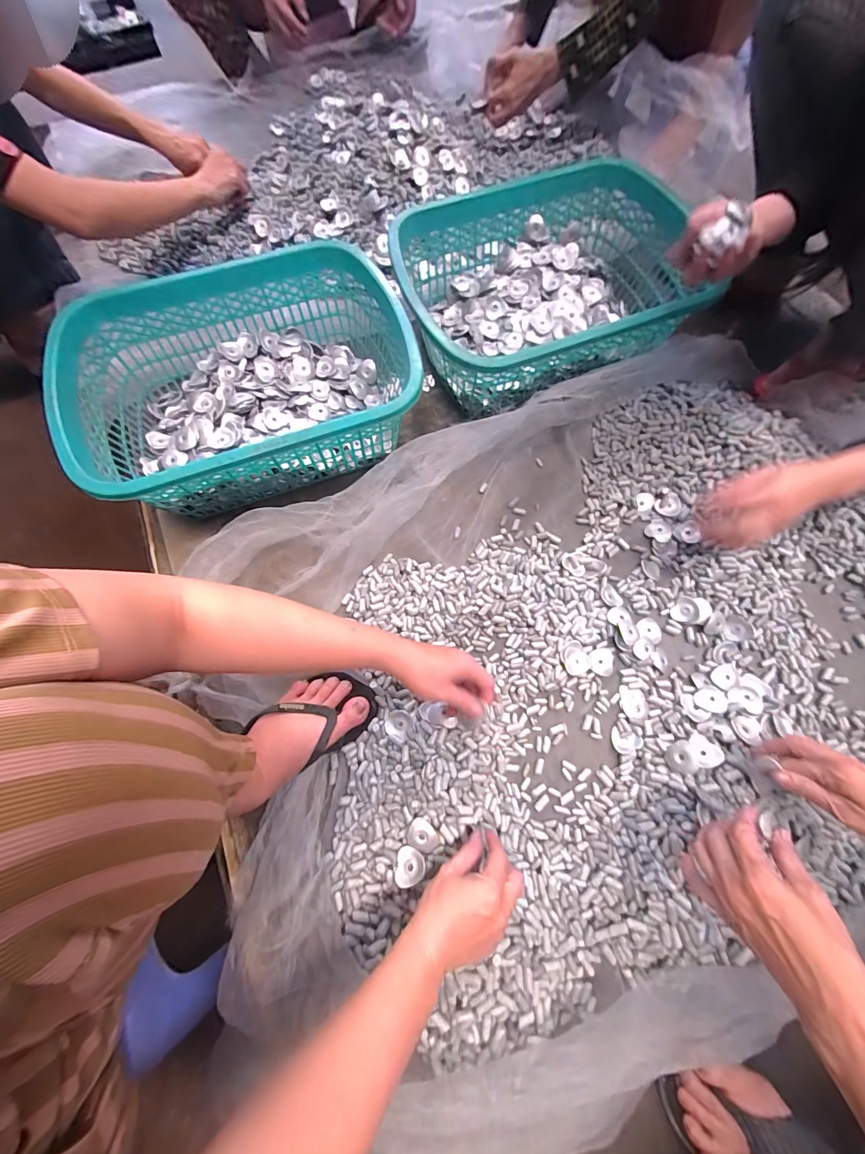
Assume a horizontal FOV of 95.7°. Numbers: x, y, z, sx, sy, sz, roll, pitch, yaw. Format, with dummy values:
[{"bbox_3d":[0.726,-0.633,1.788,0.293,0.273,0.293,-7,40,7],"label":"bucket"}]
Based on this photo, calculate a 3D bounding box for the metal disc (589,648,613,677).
[{"bbox_3d":[0.231,0.116,0.534,0.033,0.004,0.037,-5,74,-4],"label":"metal disc"}]

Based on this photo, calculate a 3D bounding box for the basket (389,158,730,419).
[{"bbox_3d":[0.178,-0.475,0.638,0.447,0.130,0.397,-15,71,-3],"label":"basket"}]

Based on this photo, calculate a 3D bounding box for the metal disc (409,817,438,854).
[{"bbox_3d":[-0.010,0.293,0.443,0.033,0.009,0.029,28,74,11],"label":"metal disc"}]

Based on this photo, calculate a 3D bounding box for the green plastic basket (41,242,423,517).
[{"bbox_3d":[-0.257,-0.271,0.578,0.435,0.161,0.327,-21,71,-5],"label":"green plastic basket"}]

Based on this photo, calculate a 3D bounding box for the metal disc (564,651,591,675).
[{"bbox_3d":[0.196,0.116,0.527,0.034,0.004,0.031,-1,71,2],"label":"metal disc"}]

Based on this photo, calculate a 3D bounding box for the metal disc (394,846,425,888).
[{"bbox_3d":[-0.026,0.321,0.435,0.034,0.004,0.036,-10,45,10],"label":"metal disc"}]

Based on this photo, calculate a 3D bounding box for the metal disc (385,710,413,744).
[{"bbox_3d":[-0.043,0.189,0.500,0.034,0.004,0.035,-1,71,2],"label":"metal disc"}]

